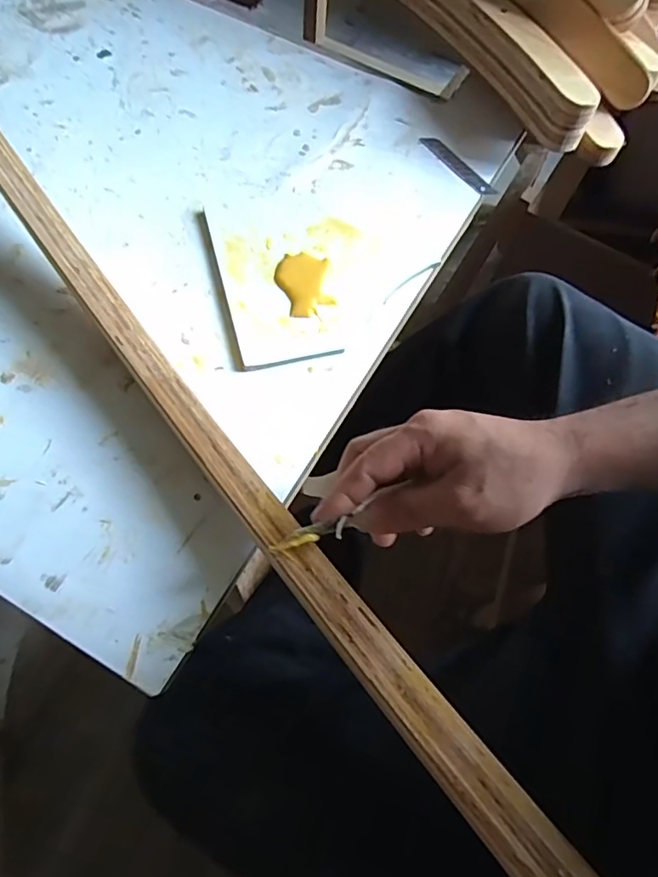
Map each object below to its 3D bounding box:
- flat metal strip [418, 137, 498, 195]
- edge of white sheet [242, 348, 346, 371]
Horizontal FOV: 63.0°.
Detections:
[{"bbox_3d":[0.132,-0.283,0.558,0.018,0.004,0.102,-33,70,-15],"label":"flat metal strip"},{"bbox_3d":[-0.028,-0.064,0.440,0.083,0.006,0.004,-12,66,-9],"label":"edge of white sheet"}]

